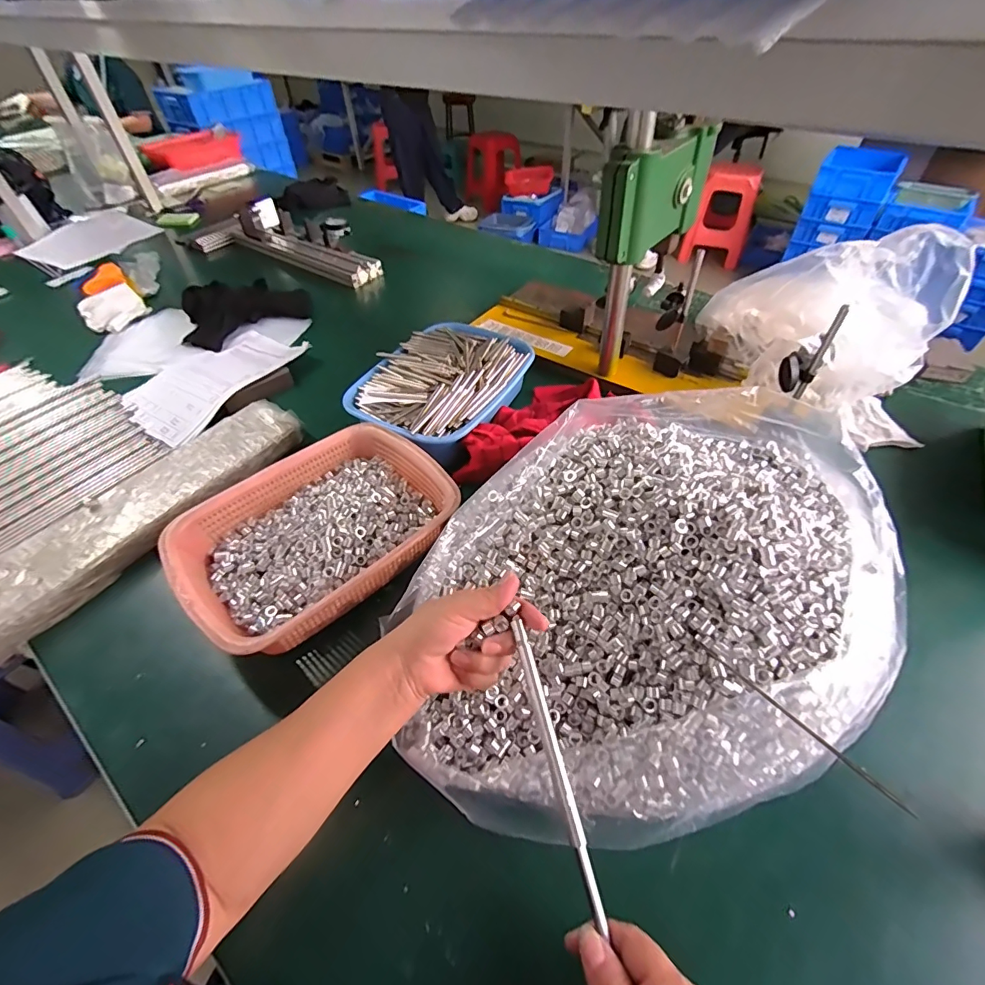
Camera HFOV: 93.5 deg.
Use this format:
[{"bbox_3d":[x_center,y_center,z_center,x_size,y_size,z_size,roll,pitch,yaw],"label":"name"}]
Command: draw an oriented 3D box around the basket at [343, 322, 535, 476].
[{"bbox_3d":[-0.074,-0.171,0.732,0.214,0.082,0.290,24,53,21],"label":"basket"}]

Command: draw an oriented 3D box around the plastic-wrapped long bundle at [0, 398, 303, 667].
[{"bbox_3d":[-0.457,0.022,0.605,0.116,0.042,0.458,24,53,21],"label":"plastic-wrapped long bundle"}]

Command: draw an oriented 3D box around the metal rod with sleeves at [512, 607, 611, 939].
[{"bbox_3d":[0.047,0.196,0.343,0.009,0.007,0.196,-12,67,-9],"label":"metal rod with sleeves"}]

